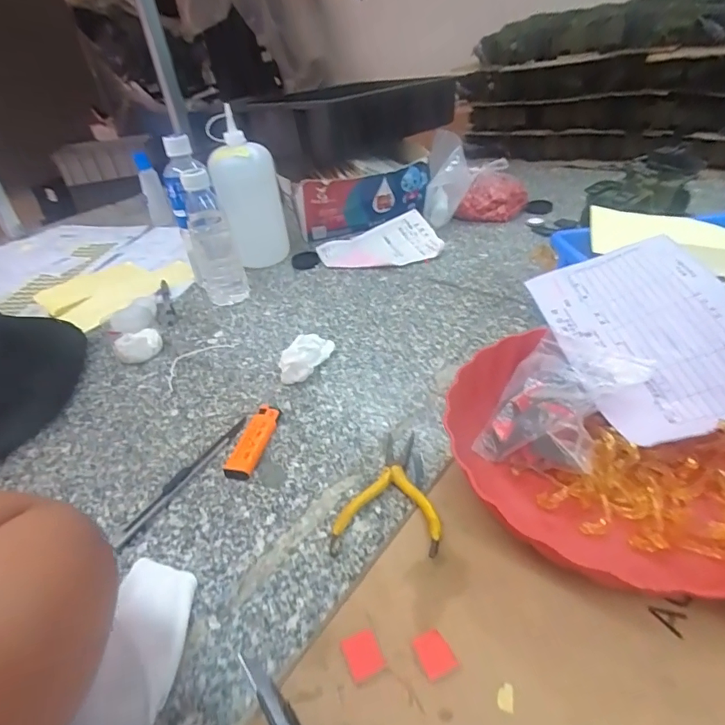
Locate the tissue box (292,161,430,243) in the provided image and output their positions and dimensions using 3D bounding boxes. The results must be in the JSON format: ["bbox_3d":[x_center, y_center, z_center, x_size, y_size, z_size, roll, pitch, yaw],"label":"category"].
[{"bbox_3d":[0.007,-0.274,0.782,0.235,0.101,0.053,-12,36,-6],"label":"tissue box"}]

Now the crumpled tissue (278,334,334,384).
[{"bbox_3d":[-0.059,-0.008,0.491,0.026,0.039,0.074,11,40,23],"label":"crumpled tissue"}]

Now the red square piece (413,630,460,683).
[{"bbox_3d":[0.041,0.165,0.257,0.019,0.004,0.021,-19,38,-15],"label":"red square piece"}]

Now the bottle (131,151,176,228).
[{"bbox_3d":[-0.421,-0.343,0.911,0.043,0.140,0.051,-19,38,-16],"label":"bottle"}]

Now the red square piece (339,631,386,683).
[{"bbox_3d":[0.000,0.167,0.258,0.019,0.004,0.022,-22,50,-13],"label":"red square piece"}]

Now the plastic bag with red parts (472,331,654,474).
[{"bbox_3d":[0.159,0.030,0.367,0.089,0.022,0.135,18,57,45],"label":"plastic bag with red parts"}]

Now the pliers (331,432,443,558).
[{"bbox_3d":[0.025,0.096,0.354,0.076,0.019,0.120,2,37,12],"label":"pliers"}]

